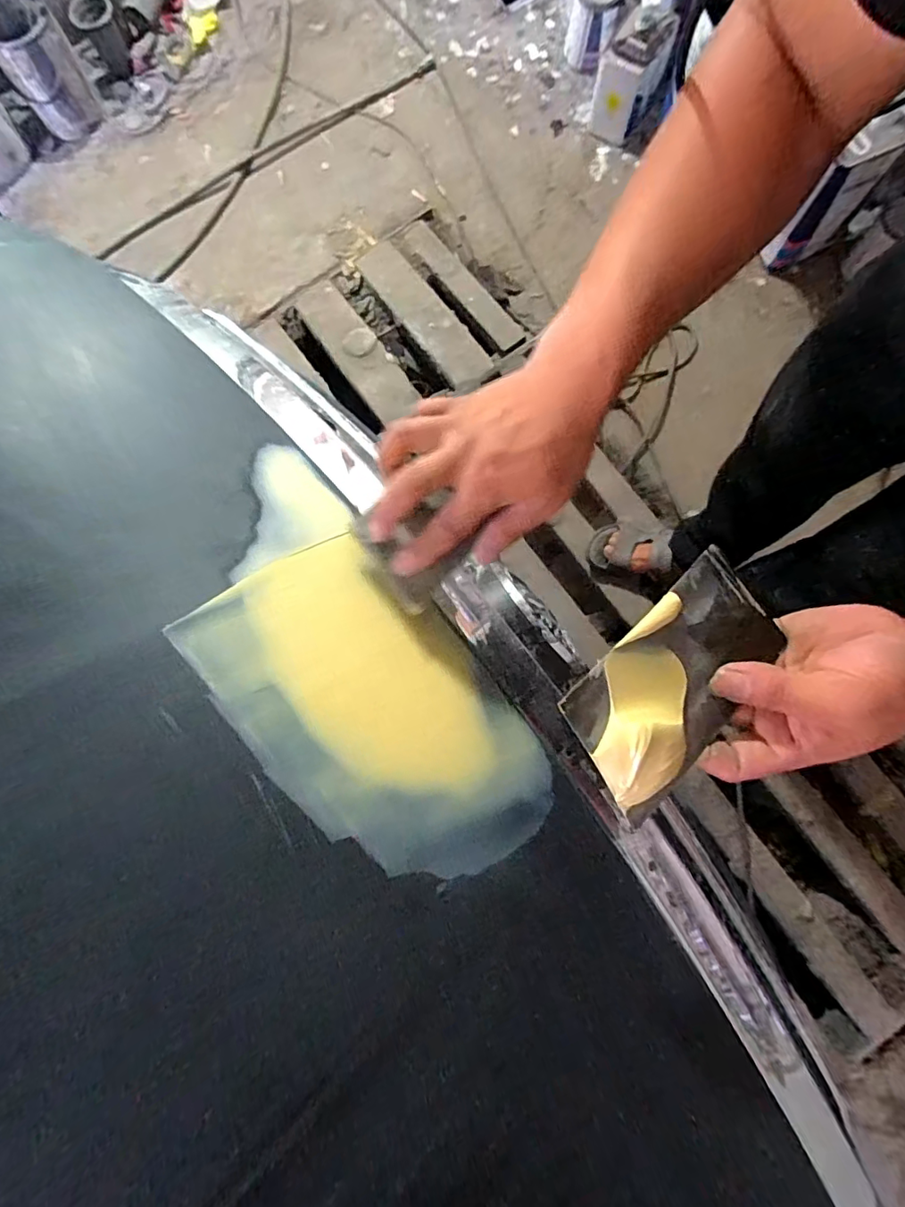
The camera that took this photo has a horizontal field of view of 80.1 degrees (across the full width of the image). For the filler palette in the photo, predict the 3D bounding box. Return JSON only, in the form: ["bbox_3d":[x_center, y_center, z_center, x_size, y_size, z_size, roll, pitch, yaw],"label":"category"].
[{"bbox_3d":[0.119,0.039,0.278,0.136,0.017,0.074,-43,98,-16],"label":"filler palette"}]

